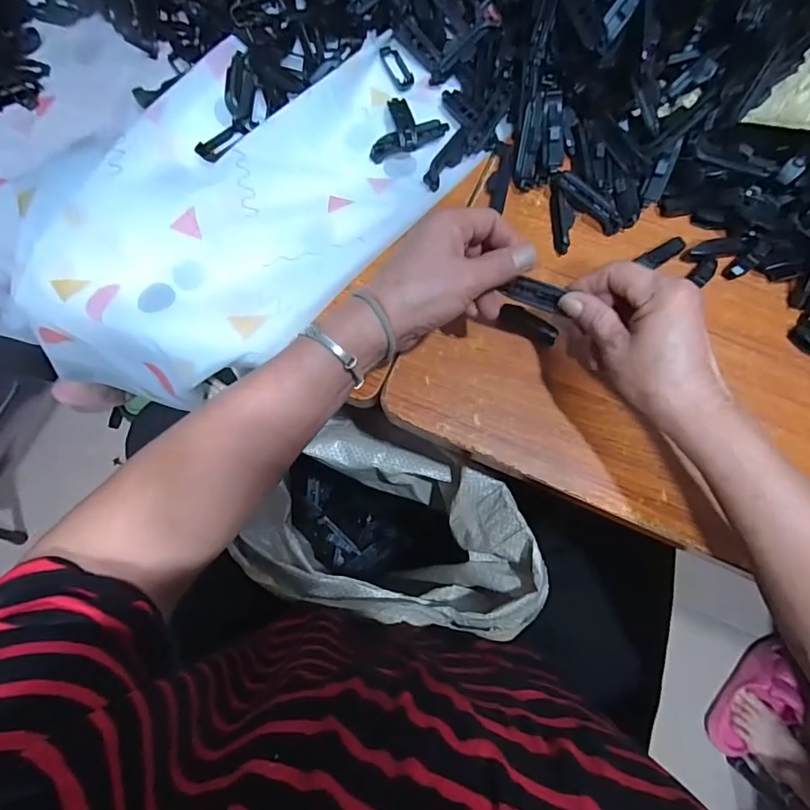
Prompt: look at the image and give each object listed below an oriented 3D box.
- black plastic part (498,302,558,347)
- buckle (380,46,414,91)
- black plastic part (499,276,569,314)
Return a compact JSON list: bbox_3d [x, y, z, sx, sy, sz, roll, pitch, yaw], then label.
[{"bbox_3d":[0.108,-0.069,0.416,0.050,0.010,0.018,26,79,6],"label":"black plastic part"},{"bbox_3d":[-0.009,-0.335,0.477,0.022,0.009,0.053,-25,79,-5],"label":"buckle"},{"bbox_3d":[0.094,-0.081,0.352,0.040,0.013,0.014,15,78,2],"label":"black plastic part"}]

